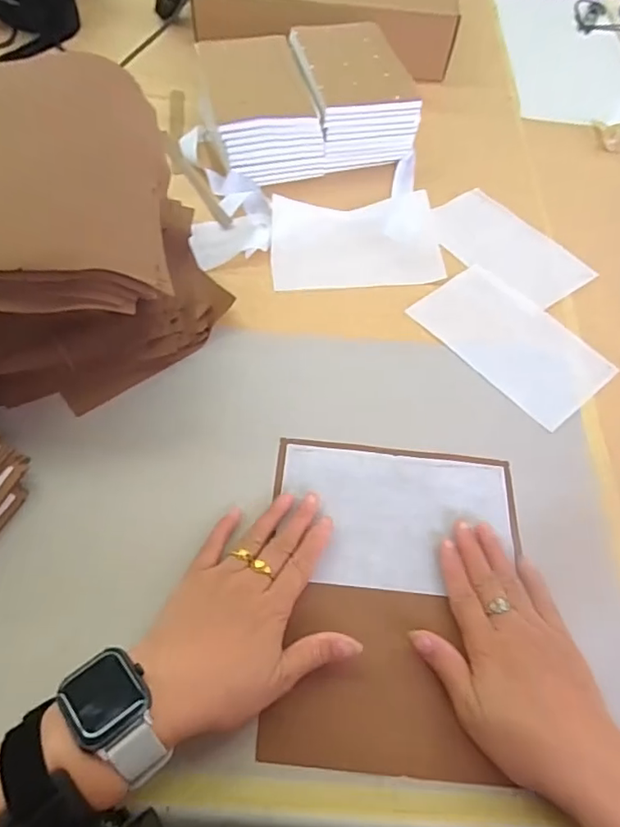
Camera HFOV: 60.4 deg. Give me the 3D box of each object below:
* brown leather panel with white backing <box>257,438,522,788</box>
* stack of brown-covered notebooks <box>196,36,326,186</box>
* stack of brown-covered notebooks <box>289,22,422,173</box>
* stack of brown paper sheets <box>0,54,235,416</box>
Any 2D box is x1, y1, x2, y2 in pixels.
[{"bbox_3d":[0.066,0.122,0.380,0.177,0.008,0.225,6,54,0],"label":"brown leather panel with white backing"},{"bbox_3d":[-0.060,-0.351,0.626,0.122,0.073,0.165,-11,60,-11],"label":"stack of brown-covered notebooks"},{"bbox_3d":[0.045,-0.394,0.647,0.117,0.075,0.175,-12,61,-12],"label":"stack of brown-covered notebooks"},{"bbox_3d":[-0.217,-0.161,0.455,0.249,0.122,0.263,-6,60,-8],"label":"stack of brown paper sheets"}]

